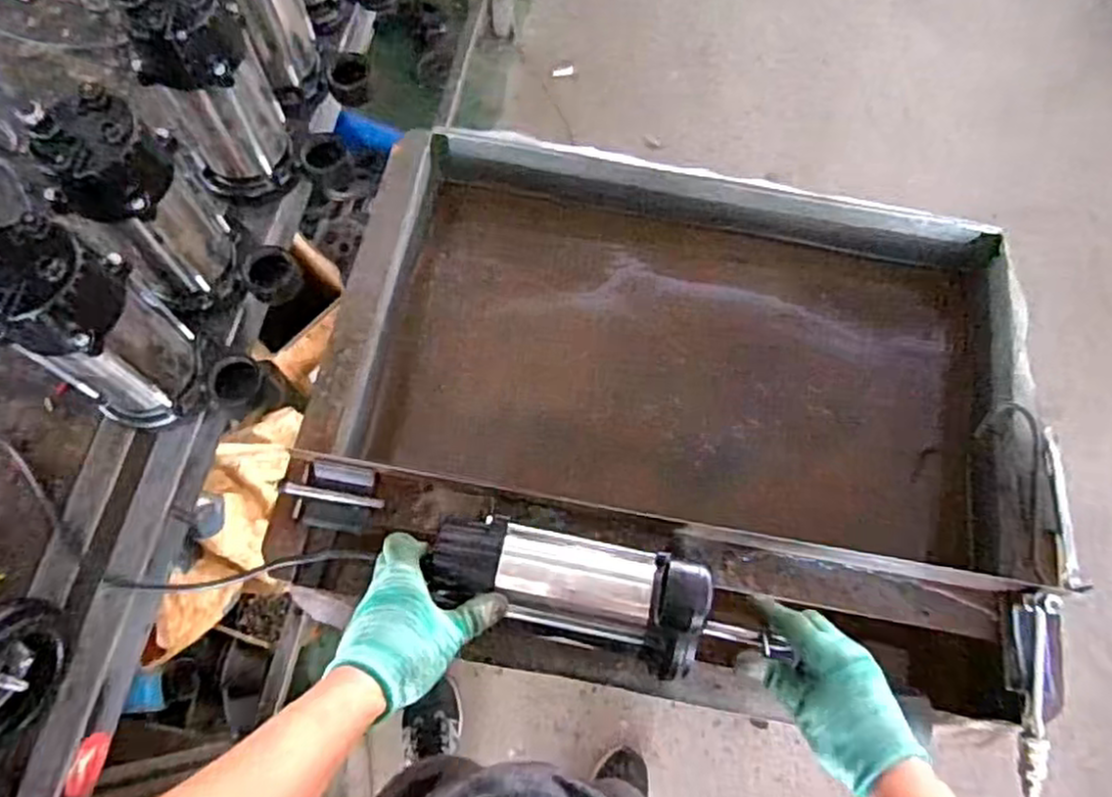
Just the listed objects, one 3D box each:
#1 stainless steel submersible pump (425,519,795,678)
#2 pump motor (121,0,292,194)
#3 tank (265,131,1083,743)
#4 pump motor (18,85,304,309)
[{"bbox_3d":[0.035,0.154,0.593,0.283,0.100,0.084,14,70,11],"label":"stainless steel submersible pump"},{"bbox_3d":[-0.350,-0.311,0.759,0.111,0.230,0.096,-28,73,-11],"label":"pump motor"},{"bbox_3d":[0.122,0.030,0.874,0.719,0.236,0.584,12,70,3],"label":"tank"},{"bbox_3d":[-0.358,-0.163,0.696,0.128,0.230,0.118,34,72,11],"label":"pump motor"}]

